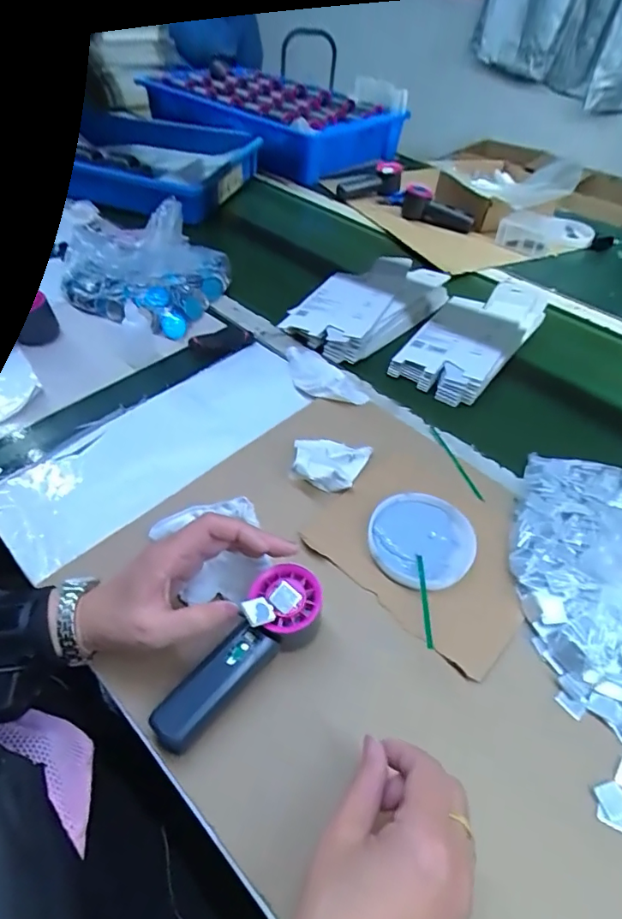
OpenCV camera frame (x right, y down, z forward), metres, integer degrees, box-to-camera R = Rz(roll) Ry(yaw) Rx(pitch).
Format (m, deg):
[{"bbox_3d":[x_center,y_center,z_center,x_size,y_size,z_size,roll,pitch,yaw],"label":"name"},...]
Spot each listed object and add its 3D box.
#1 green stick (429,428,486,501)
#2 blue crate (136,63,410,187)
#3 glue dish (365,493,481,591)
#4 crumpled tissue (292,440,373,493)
[{"bbox_3d":[0.167,0.003,0.575,0.008,0.004,0.122,-9,48,-14],"label":"green stick"},{"bbox_3d":[-0.084,-0.918,1.353,0.584,0.151,0.431,30,51,27],"label":"blue crate"},{"bbox_3d":[0.107,0.078,0.488,0.099,0.018,0.102,3,47,-3],"label":"glue dish"},{"bbox_3d":[0.024,0.002,0.546,0.081,0.032,0.068,4,47,-1],"label":"crumpled tissue"}]

